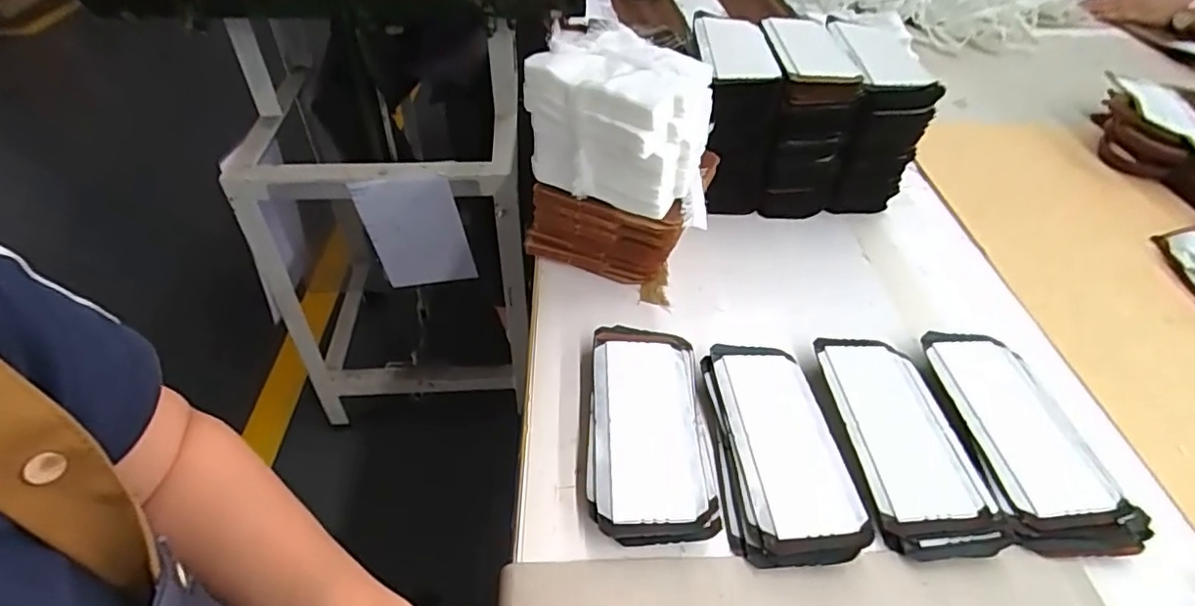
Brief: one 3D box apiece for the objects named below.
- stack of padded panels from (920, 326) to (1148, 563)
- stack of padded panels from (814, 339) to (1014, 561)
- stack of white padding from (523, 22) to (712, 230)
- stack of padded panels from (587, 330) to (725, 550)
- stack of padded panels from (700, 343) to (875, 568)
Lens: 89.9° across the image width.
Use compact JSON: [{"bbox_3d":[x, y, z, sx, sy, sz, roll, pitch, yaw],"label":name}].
[{"bbox_3d":[0.316,0.097,0.443,0.088,0.023,0.176,0,44,-2],"label":"stack of padded panels"},{"bbox_3d":[0.224,0.098,0.441,0.080,0.019,0.175,-1,44,-3],"label":"stack of padded panels"},{"bbox_3d":[0.025,-0.150,0.505,0.155,0.111,0.117,16,46,14],"label":"stack of white padding"},{"bbox_3d":[0.037,0.090,0.442,0.085,0.025,0.175,2,44,0],"label":"stack of padded panels"},{"bbox_3d":[0.130,0.102,0.431,0.088,0.023,0.168,1,44,-1],"label":"stack of padded panels"}]

